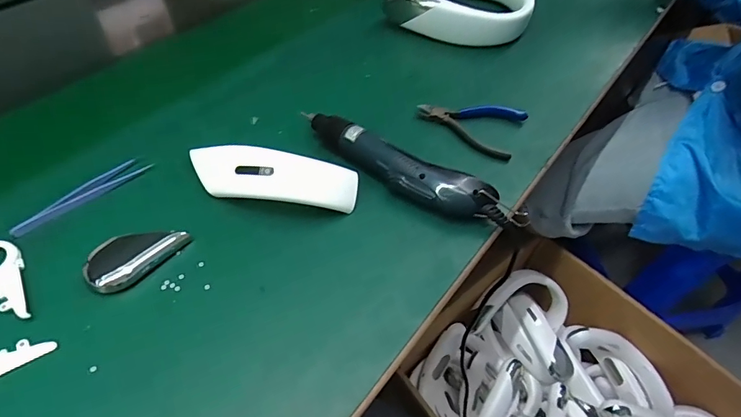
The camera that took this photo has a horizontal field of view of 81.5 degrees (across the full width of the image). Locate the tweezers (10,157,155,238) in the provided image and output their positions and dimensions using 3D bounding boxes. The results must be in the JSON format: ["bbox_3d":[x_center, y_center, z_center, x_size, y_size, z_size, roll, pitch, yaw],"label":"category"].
[{"bbox_3d":[-0.272,-0.015,0.407,0.123,0.005,0.023,-37,64,-28],"label":"tweezers"}]

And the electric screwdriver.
[{"bbox_3d":[0.026,-0.038,0.433,0.233,0.041,0.040,29,56,16],"label":"electric screwdriver"}]

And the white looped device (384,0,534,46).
[{"bbox_3d":[0.135,-0.311,0.642,0.200,0.055,0.165,20,54,10],"label":"white looped device"}]

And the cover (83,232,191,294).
[{"bbox_3d":[-0.204,0.037,0.370,0.044,0.009,0.078,36,58,21],"label":"cover"}]

